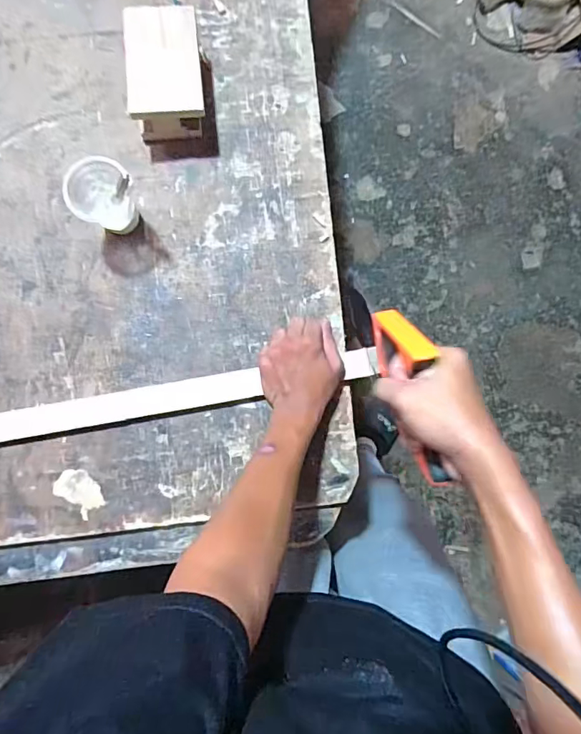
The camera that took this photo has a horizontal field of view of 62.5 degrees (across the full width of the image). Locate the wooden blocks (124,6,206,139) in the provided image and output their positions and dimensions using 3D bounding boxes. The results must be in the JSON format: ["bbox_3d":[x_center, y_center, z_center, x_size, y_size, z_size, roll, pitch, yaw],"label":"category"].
[{"bbox_3d":[-0.148,-0.350,0.580,0.089,0.075,0.126,-5,89,-5],"label":"wooden blocks"}]

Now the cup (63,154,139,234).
[{"bbox_3d":[-0.220,-0.198,0.564,0.067,0.088,0.071,-21,91,-5],"label":"cup"}]

